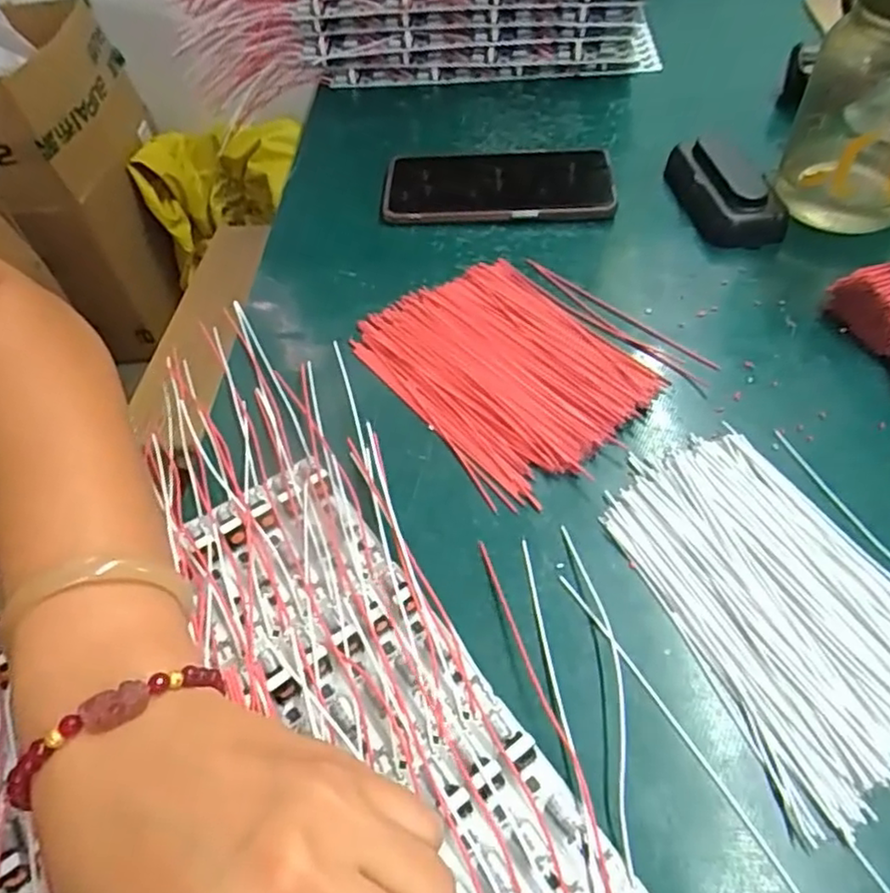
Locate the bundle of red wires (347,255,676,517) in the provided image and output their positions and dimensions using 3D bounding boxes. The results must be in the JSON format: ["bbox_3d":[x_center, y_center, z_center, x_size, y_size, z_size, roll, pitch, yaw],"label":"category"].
[{"bbox_3d":[0.032,-0.048,0.371,0.119,0.010,0.155,-34,58,-20],"label":"bundle of red wires"}]

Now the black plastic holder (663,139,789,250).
[{"bbox_3d":[0.188,-0.177,0.453,0.043,0.028,0.108,-18,54,-9],"label":"black plastic holder"}]

